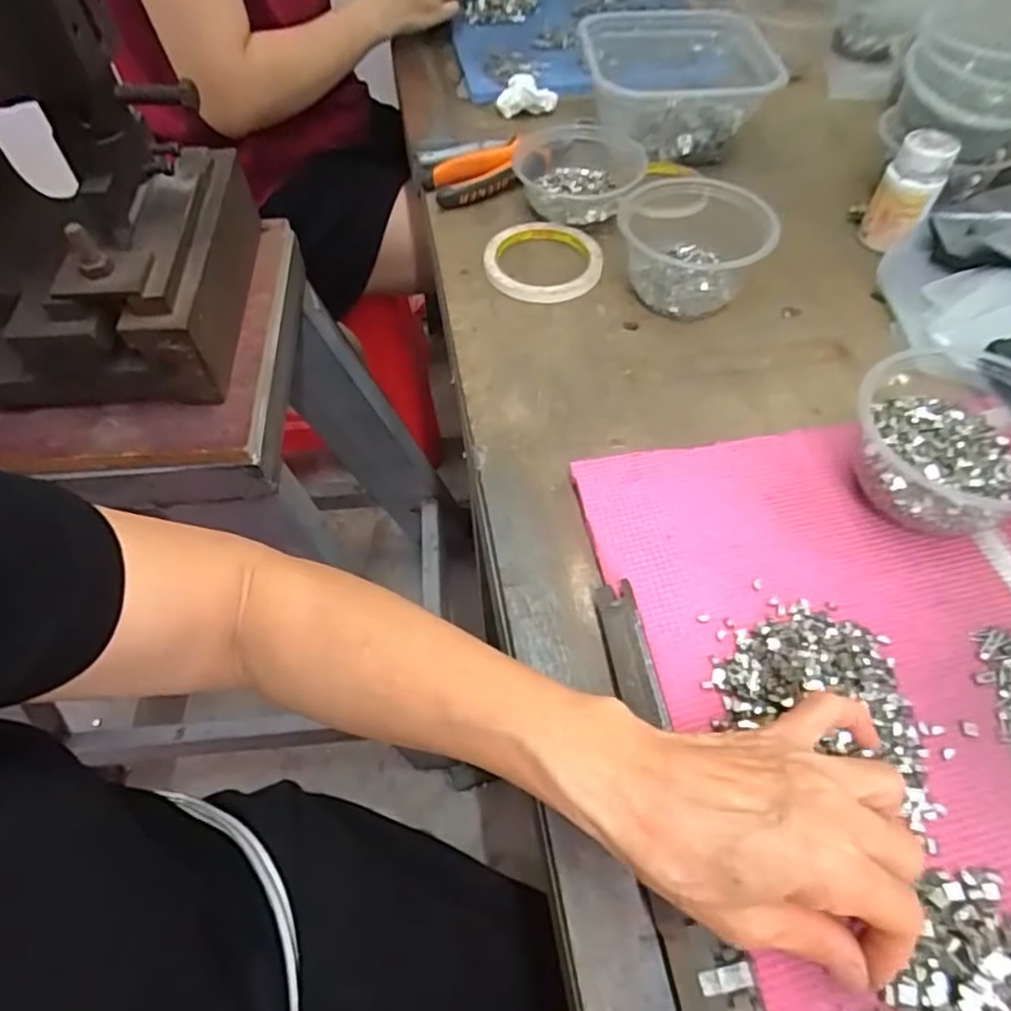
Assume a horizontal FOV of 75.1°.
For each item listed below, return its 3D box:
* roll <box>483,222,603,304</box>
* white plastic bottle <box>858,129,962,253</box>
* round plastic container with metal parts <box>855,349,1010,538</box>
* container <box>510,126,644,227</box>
[{"bbox_3d":[0.032,-0.206,0.554,0.096,0.014,0.093,-1,55,2],"label":"roll"},{"bbox_3d":[0.326,-0.255,0.534,0.045,0.075,0.043,24,60,18],"label":"white plastic bottle"},{"bbox_3d":[0.259,-0.033,0.383,0.094,0.072,0.109,-39,62,-22],"label":"round plastic container with metal parts"},{"bbox_3d":[0.061,-0.299,0.595,0.117,0.043,0.108,-1,55,2],"label":"container"}]

